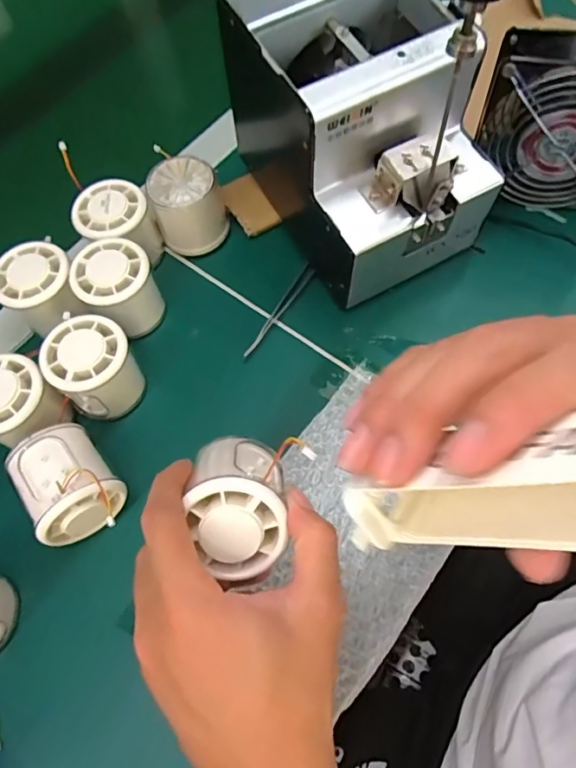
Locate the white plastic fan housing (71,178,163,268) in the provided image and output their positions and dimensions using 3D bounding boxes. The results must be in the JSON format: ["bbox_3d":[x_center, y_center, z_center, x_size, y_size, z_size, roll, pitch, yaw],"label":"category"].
[{"bbox_3d":[-0.137,-0.120,0.426,0.058,0.061,0.057,10,66,9],"label":"white plastic fan housing"}]

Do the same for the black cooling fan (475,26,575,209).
[{"bbox_3d":[0.204,-0.191,0.399,0.118,0.120,0.047,13,67,10],"label":"black cooling fan"}]

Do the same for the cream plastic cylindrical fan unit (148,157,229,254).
[{"bbox_3d":[-0.080,-0.143,0.435,0.056,0.061,0.051,-2,65,4],"label":"cream plastic cylindrical fan unit"}]

